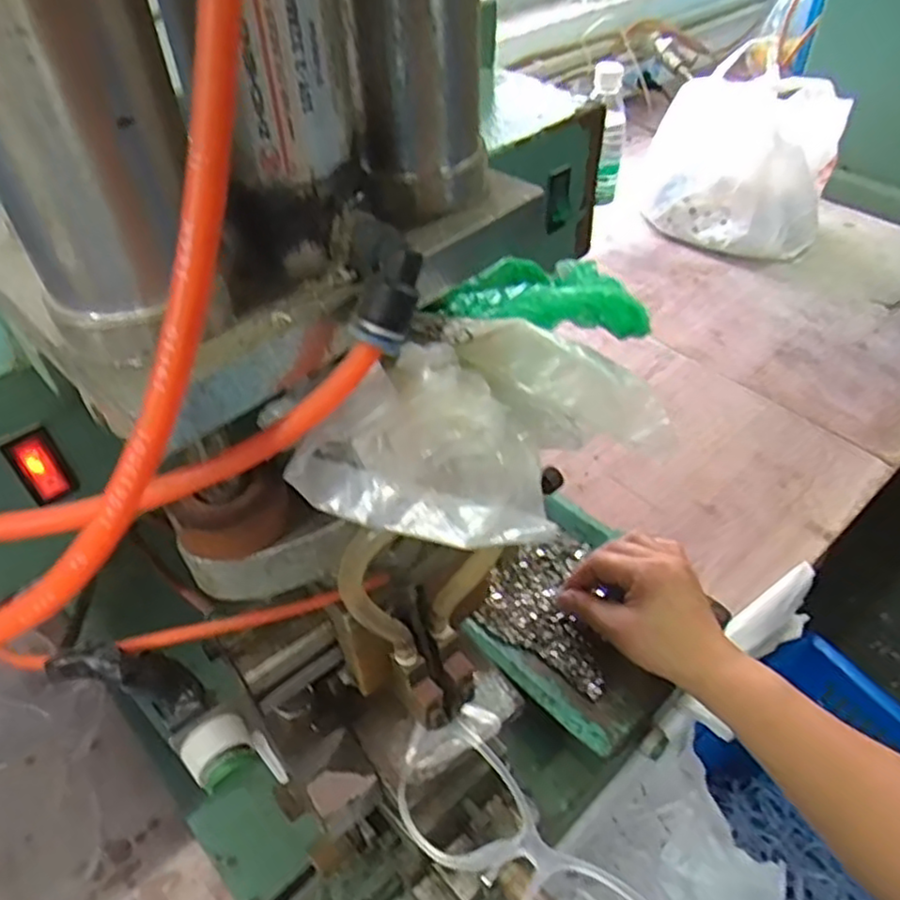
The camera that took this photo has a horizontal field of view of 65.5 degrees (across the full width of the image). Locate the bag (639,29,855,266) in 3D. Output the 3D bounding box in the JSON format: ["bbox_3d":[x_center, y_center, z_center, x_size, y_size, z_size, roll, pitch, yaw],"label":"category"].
[{"bbox_3d":[0.384,-0.383,0.903,0.237,0.208,0.122,10,47,12],"label":"bag"}]

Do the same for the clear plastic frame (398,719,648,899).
[{"bbox_3d":[0.026,0.168,0.292,0.050,0.015,0.132,-35,54,-27],"label":"clear plastic frame"}]

